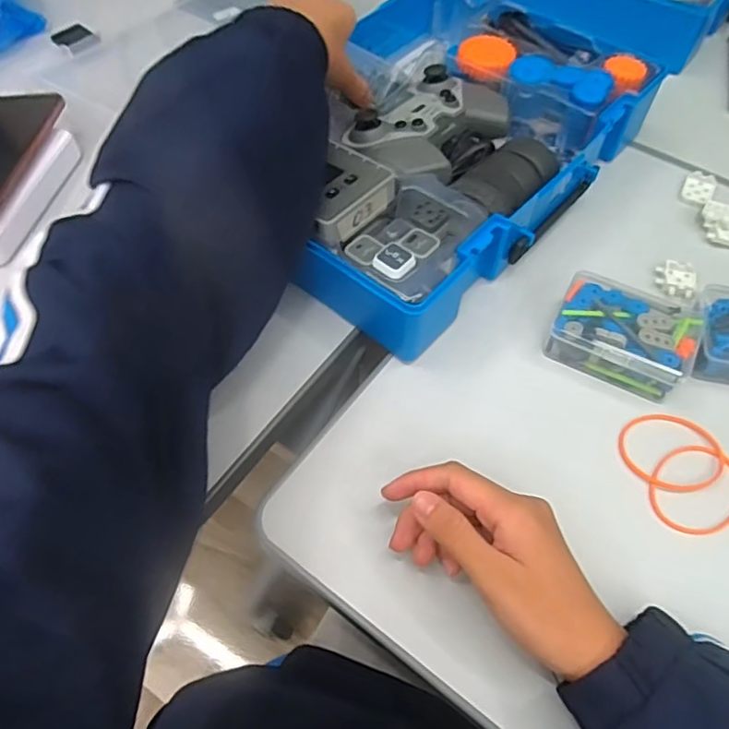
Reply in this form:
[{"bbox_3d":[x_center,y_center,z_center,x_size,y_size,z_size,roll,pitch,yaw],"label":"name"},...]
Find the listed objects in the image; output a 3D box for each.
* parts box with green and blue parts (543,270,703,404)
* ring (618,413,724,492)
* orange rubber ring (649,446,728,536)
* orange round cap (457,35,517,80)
[{"bbox_3d":[0.186,-0.019,0.424,0.092,0.045,0.064,24,60,14],"label":"parts box with green and blue parts"},{"bbox_3d":[0.204,0.058,0.390,0.061,0.004,0.056,-4,58,6],"label":"ring"},{"bbox_3d":[0.214,0.080,0.376,0.067,0.009,0.053,-28,62,-17],"label":"orange rubber ring"},{"bbox_3d":[0.111,-0.280,0.528,0.048,0.012,0.050,0,57,0],"label":"orange round cap"}]

